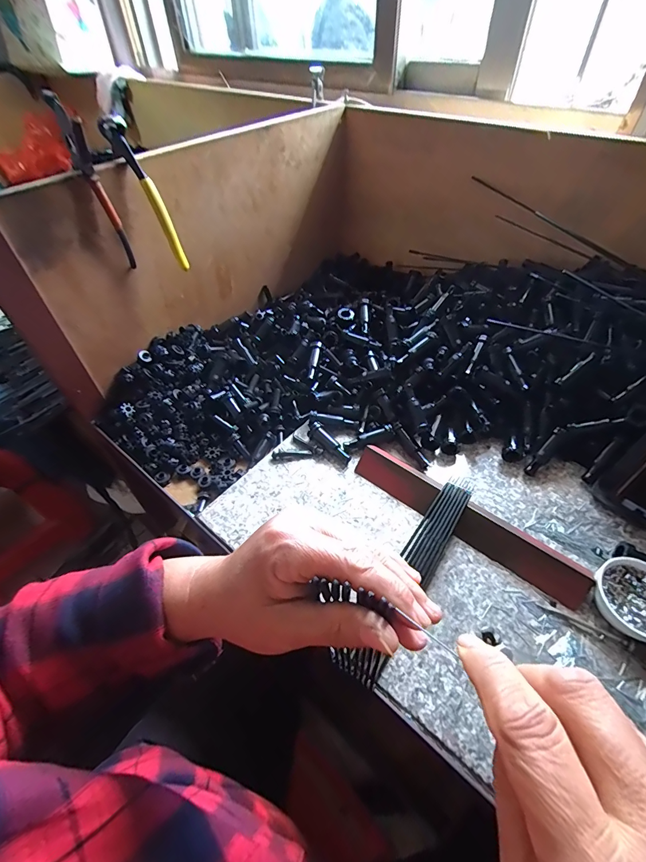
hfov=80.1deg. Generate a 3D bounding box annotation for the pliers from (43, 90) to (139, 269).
[{"bbox_3d":[-0.244,-0.257,0.419,0.023,0.169,0.057,-22,51,-16],"label":"pliers"}]

